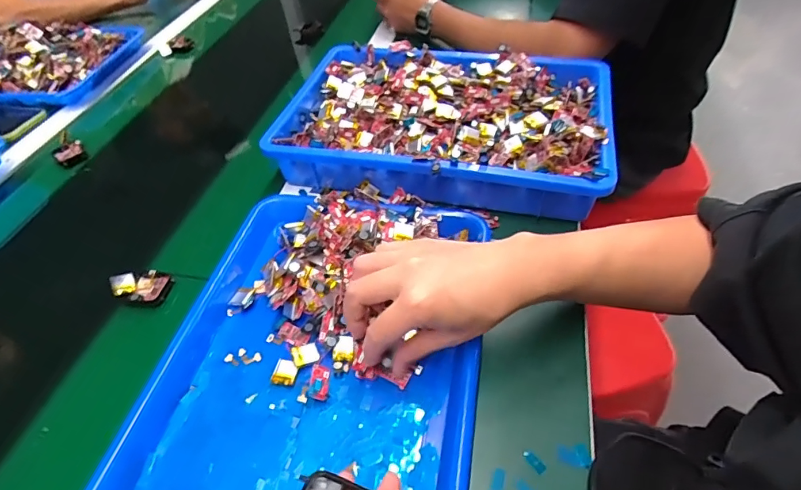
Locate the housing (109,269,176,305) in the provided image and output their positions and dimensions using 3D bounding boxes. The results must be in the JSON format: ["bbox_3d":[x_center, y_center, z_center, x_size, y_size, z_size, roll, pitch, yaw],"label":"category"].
[{"bbox_3d":[-0.259,0.038,0.457,0.056,0.016,0.038,9,49,13],"label":"housing"}]

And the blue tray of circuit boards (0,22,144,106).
[{"bbox_3d":[-0.623,-0.309,0.768,0.295,0.066,0.217,1,48,6],"label":"blue tray of circuit boards"}]

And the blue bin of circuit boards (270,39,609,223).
[{"bbox_3d":[0.046,-0.153,0.558,0.387,0.068,0.254,11,50,15],"label":"blue bin of circuit boards"}]

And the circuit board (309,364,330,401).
[{"bbox_3d":[-0.065,0.109,0.364,0.014,0.006,0.030,-3,48,3],"label":"circuit board"}]

